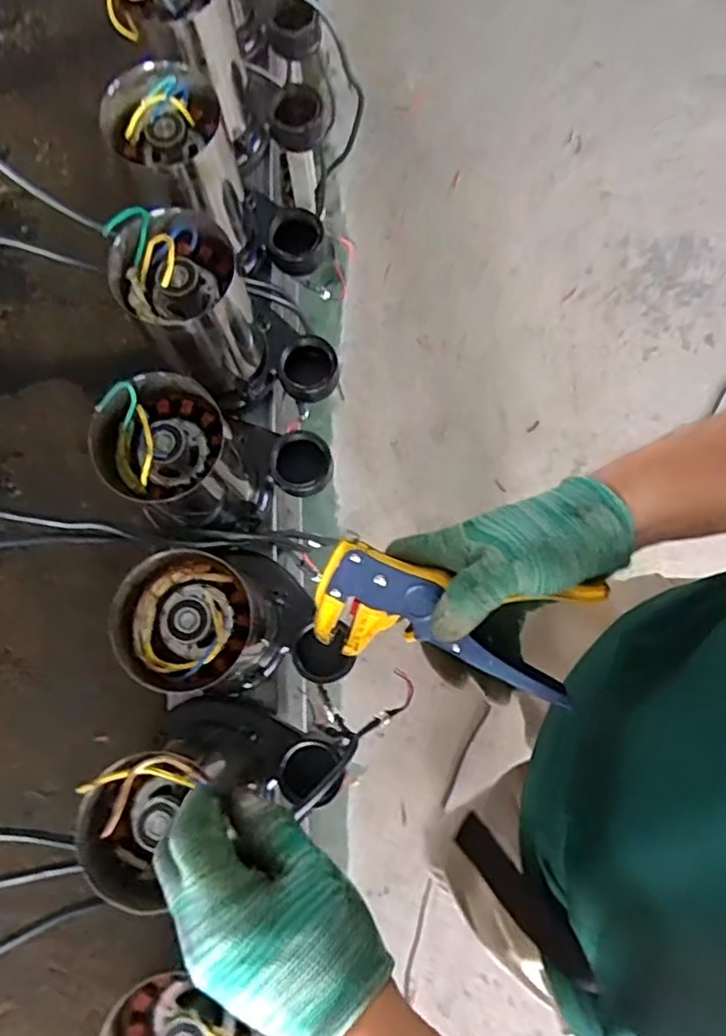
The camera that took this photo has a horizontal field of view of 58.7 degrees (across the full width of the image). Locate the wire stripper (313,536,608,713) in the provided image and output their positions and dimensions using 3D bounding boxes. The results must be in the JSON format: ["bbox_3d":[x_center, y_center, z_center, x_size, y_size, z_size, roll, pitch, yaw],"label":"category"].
[{"bbox_3d":[0.054,0.060,0.397,0.161,0.022,0.077,17,106,3],"label":"wire stripper"}]

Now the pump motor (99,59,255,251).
[{"bbox_3d":[-0.152,-0.288,0.562,0.085,0.173,0.094,-10,80,-1],"label":"pump motor"}]

